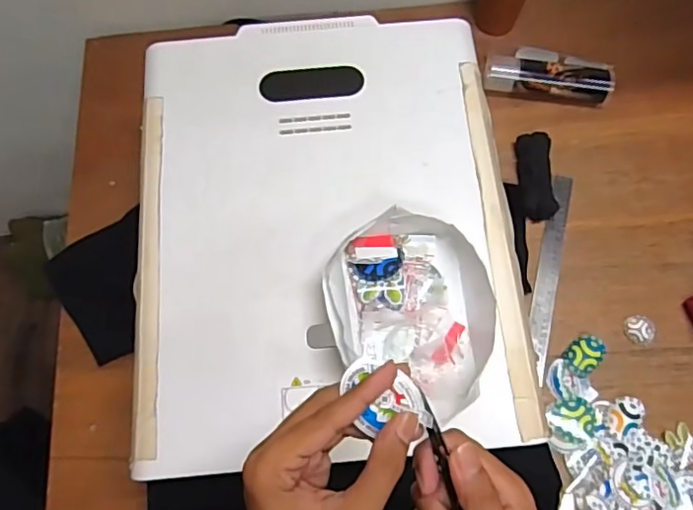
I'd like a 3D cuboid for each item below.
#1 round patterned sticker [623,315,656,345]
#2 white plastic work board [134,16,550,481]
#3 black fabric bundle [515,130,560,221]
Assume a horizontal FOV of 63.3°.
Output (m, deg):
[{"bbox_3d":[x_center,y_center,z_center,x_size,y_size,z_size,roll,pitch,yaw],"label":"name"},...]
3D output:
[{"bbox_3d":[0.380,0.097,0.730,0.038,0.004,0.041,-4,62,9],"label":"round patterned sticker"},{"bbox_3d":[-0.025,-0.046,0.615,0.399,0.013,0.497,-6,71,0],"label":"white plastic work board"},{"bbox_3d":[0.268,-0.112,0.793,0.048,0.025,0.128,1,77,2],"label":"black fabric bundle"}]

